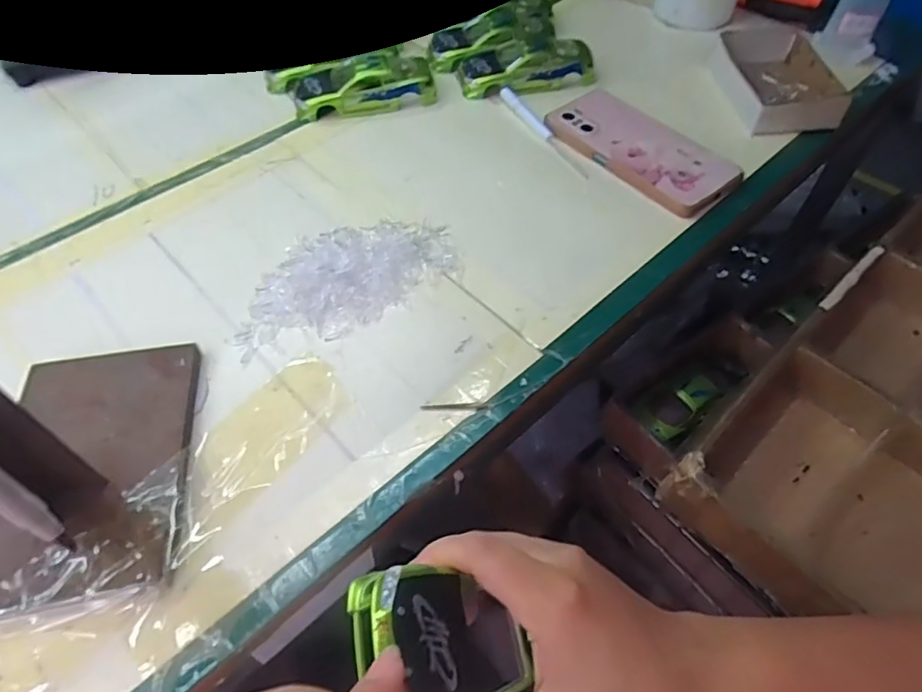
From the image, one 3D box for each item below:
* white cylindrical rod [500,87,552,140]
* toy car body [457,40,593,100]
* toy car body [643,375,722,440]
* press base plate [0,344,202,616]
[{"bbox_3d":[0.059,-0.211,0.529,0.012,0.006,0.081,-21,57,-16],"label":"white cylindrical rod"},{"bbox_3d":[0.061,-0.274,0.561,0.125,0.030,0.062,-9,55,-8],"label":"toy car body"},{"bbox_3d":[0.182,0.047,0.483,0.073,0.014,0.034,-35,61,-23],"label":"toy car body"},{"bbox_3d":[-0.203,0.066,0.324,0.099,0.013,0.145,-6,54,-6],"label":"press base plate"}]

